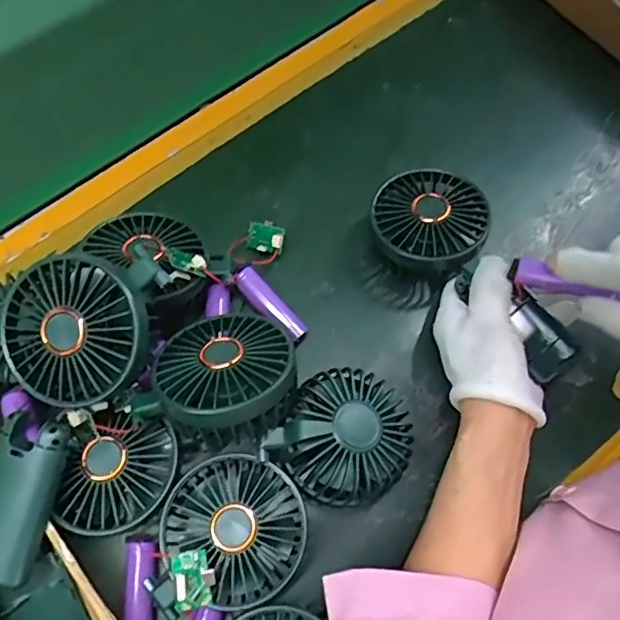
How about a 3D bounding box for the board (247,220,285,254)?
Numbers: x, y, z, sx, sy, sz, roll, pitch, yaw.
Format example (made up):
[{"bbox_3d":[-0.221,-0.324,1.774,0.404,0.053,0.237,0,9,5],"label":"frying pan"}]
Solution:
[{"bbox_3d":[-0.035,-0.058,0.440,0.034,0.006,0.023,15,97,32],"label":"board"}]

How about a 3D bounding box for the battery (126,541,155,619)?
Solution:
[{"bbox_3d":[-0.105,0.176,0.343,0.018,0.014,0.063,-2,67,-1],"label":"battery"}]

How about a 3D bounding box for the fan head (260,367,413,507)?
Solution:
[{"bbox_3d":[0.025,0.083,0.373,0.079,0.059,0.088,31,71,12],"label":"fan head"}]

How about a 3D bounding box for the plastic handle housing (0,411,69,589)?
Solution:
[{"bbox_3d":[-0.169,0.107,0.321,0.038,0.013,0.088,14,83,5],"label":"plastic handle housing"}]

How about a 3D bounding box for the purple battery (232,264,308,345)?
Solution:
[{"bbox_3d":[-0.030,-0.004,0.423,0.019,0.019,0.065,-42,85,-17],"label":"purple battery"}]

